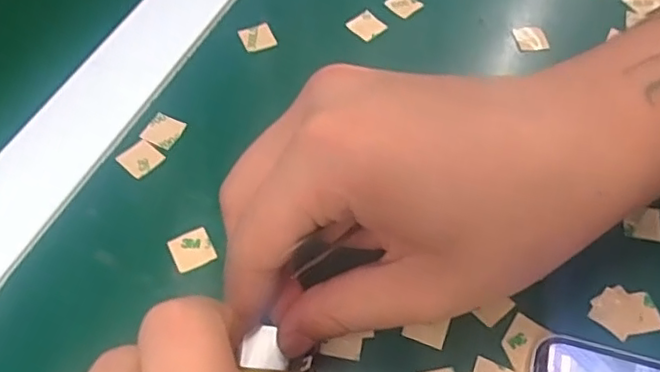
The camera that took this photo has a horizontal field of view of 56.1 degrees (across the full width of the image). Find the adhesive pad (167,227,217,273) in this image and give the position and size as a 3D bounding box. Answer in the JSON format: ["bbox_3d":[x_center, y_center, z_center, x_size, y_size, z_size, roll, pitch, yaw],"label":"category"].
[{"bbox_3d":[-0.053,0.024,0.238,0.015,0.004,0.016,-22,60,-15],"label":"adhesive pad"}]

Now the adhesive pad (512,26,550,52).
[{"bbox_3d":[0.100,-0.074,0.311,0.016,0.004,0.018,-4,57,-5],"label":"adhesive pad"}]

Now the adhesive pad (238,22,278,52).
[{"bbox_3d":[-0.035,-0.073,0.303,0.015,0.004,0.015,-21,63,-10],"label":"adhesive pad"}]

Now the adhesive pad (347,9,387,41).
[{"bbox_3d":[0.019,-0.081,0.310,0.015,0.004,0.015,40,64,21],"label":"adhesive pad"}]

